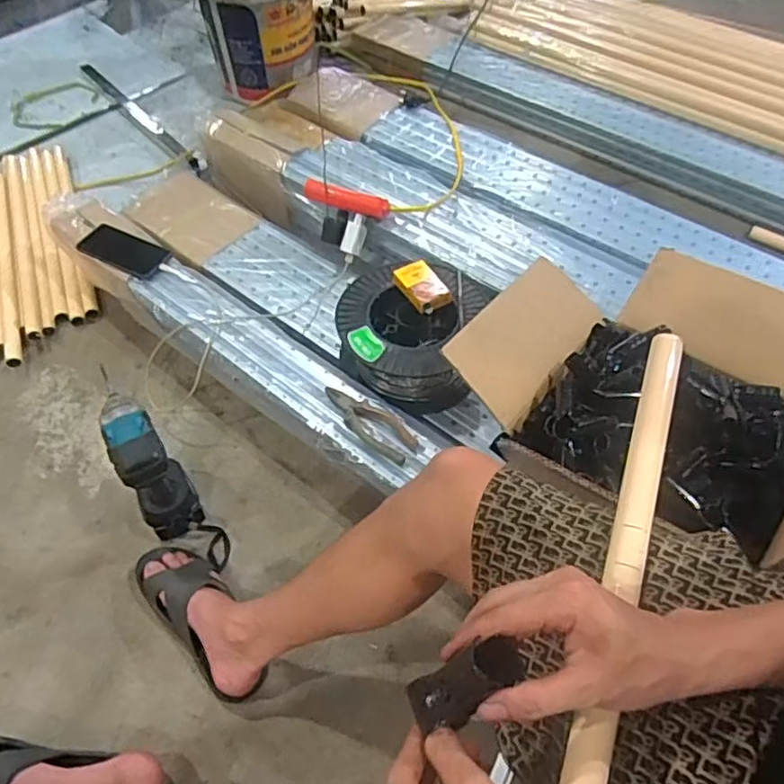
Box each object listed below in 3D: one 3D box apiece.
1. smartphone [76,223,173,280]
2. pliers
[{"bbox_3d":[-0.468,-0.250,1.139,0.167,0.017,0.092,23,52,15],"label":"smartphone"},{"bbox_3d":[-0.036,0.045,0.928,0.158,0.021,0.058,35,60,23],"label":"pliers"}]

